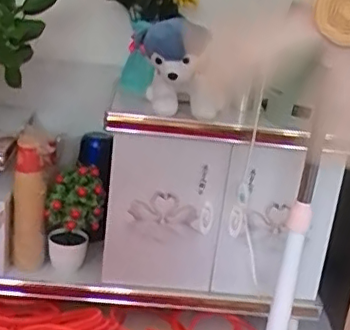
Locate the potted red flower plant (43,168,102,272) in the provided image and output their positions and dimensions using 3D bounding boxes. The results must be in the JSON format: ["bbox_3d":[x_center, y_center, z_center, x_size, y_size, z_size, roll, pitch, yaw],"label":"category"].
[{"bbox_3d":[-0.230,0.134,1.357,0.098,0.255,0.095,-10,26,-39],"label":"potted red flower plant"}]

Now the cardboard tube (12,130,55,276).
[{"bbox_3d":[-0.321,0.080,1.354,0.087,0.307,0.068,1,21,-16],"label":"cardboard tube"}]

